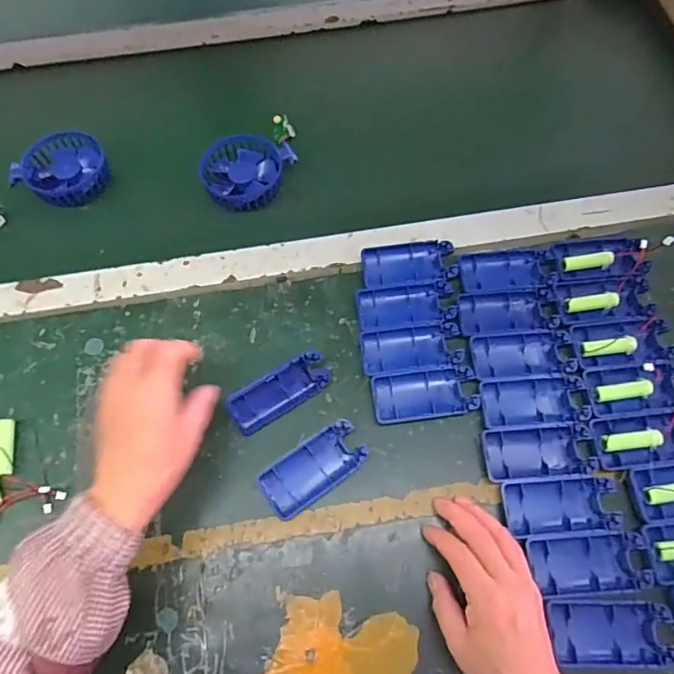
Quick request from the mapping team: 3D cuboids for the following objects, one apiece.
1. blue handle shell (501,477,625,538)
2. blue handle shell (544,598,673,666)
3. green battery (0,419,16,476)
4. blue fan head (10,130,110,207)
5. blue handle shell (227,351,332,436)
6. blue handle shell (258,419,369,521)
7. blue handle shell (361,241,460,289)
[{"bbox_3d":[0.188,0.142,0.436,0.092,0.014,0.044,-3,65,-1],"label":"blue handle shell"},{"bbox_3d":[0.213,0.228,0.403,0.090,0.013,0.044,-1,65,0],"label":"blue handle shell"},{"bbox_3d":[-0.300,0.100,0.469,0.014,0.014,0.050,-9,66,-3],"label":"green battery"},{"bbox_3d":[-0.308,-0.191,0.596,0.090,0.033,0.086,0,65,1],"label":"blue fan head"},{"bbox_3d":[-0.053,0.048,0.474,0.095,0.046,0.015,-29,35,-11],"label":"blue handle shell"},{"bbox_3d":[-0.019,0.115,0.452,0.093,0.020,0.043,-32,69,-13],"label":"blue handle shell"},{"bbox_3d":[0.073,-0.074,0.532,0.093,0.012,0.046,-6,66,-2],"label":"blue handle shell"}]

